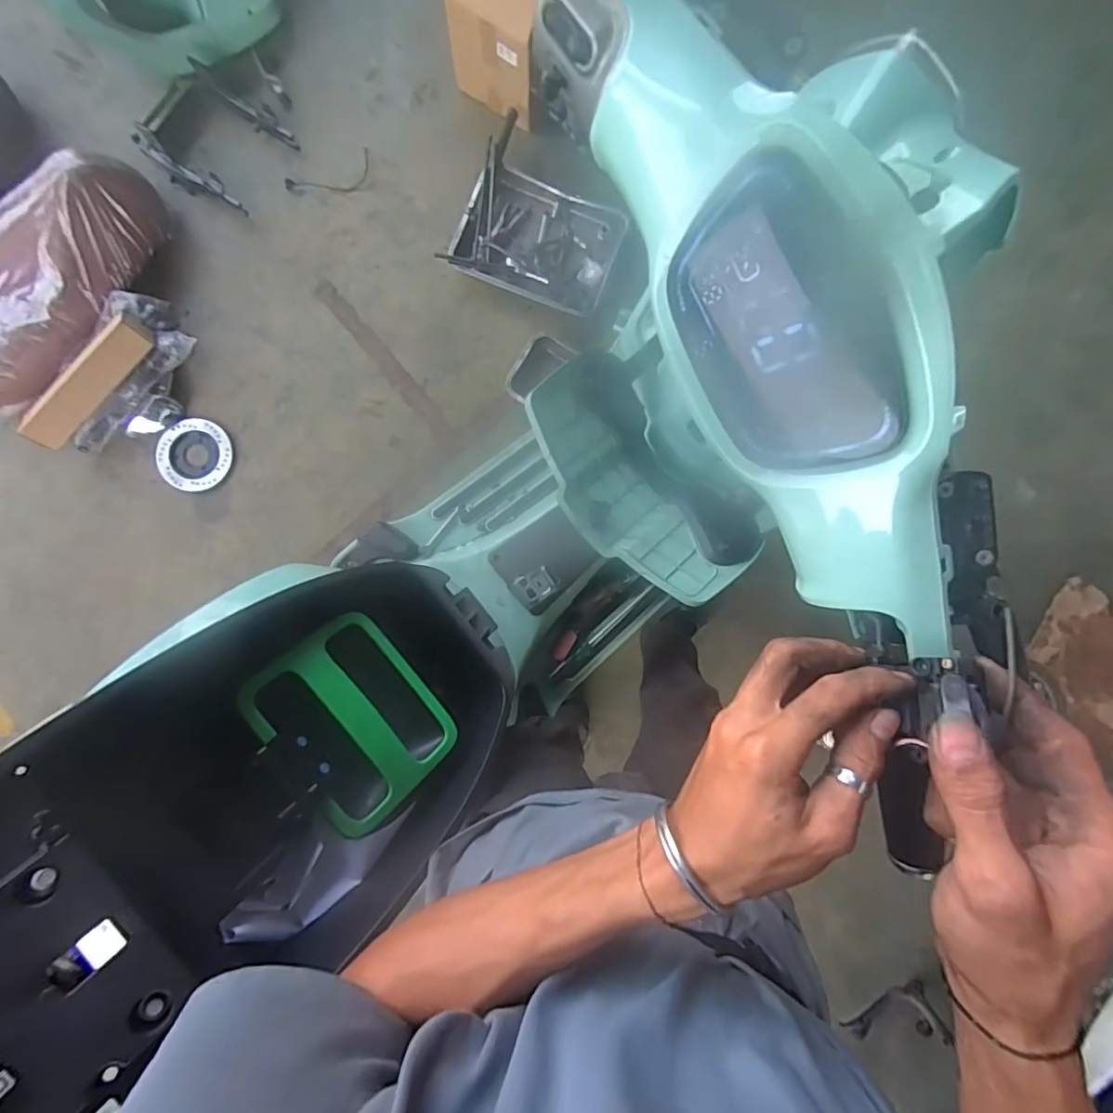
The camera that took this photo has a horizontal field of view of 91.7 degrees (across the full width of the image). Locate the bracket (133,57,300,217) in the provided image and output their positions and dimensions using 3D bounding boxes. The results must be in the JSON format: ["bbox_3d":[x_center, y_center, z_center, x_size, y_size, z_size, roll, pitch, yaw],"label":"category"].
[{"bbox_3d":[-0.789,-0.967,1.249,0.283,0.048,0.269,34,87,-2],"label":"bracket"}]

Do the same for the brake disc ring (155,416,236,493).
[{"bbox_3d":[-0.834,-0.233,1.245,0.154,0.023,0.164,0,89,-3],"label":"brake disc ring"}]

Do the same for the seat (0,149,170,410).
[{"bbox_3d":[-1.125,-0.603,1.165,0.289,0.160,0.615,33,87,0],"label":"seat"}]

